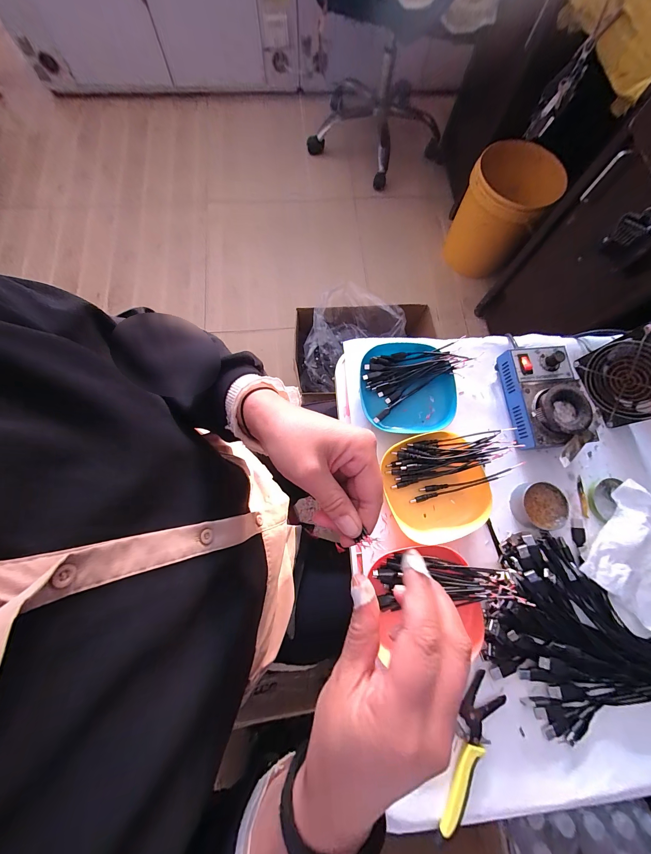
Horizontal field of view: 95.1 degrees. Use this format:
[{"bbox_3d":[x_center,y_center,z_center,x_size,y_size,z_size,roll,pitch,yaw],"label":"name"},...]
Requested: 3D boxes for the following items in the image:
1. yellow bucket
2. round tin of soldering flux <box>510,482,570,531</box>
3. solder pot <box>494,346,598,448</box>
[{"bbox_3d":[0.584,-0.729,1.052,0.257,0.364,0.257,0,76,-2],"label":"yellow bucket"},{"bbox_3d":[0.300,0.111,0.418,0.058,0.027,0.064,0,76,-2],"label":"round tin of soldering flux"},{"bbox_3d":[0.327,-0.043,0.443,0.107,0.060,0.156,-5,76,-3],"label":"solder pot"}]

